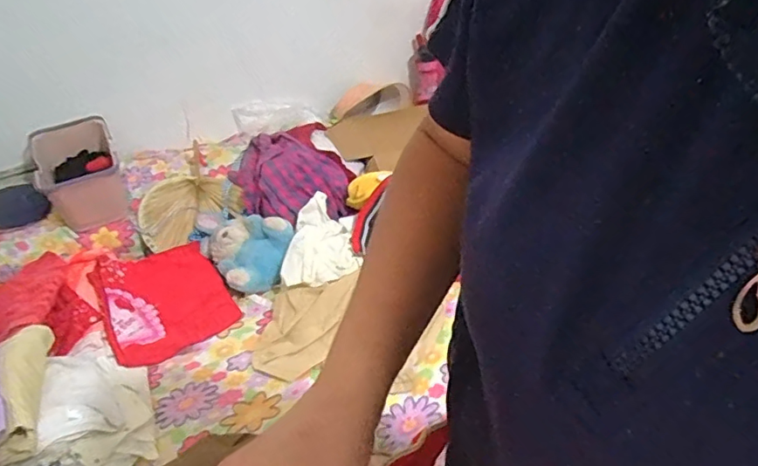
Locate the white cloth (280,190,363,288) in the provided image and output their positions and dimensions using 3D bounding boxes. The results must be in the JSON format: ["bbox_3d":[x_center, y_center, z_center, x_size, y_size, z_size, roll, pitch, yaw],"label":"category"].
[{"bbox_3d":[-0.126,0.023,1.282,0.183,0.097,0.229,6,39,17],"label":"white cloth"}]

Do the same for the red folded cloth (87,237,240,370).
[{"bbox_3d":[-0.510,0.148,1.277,0.268,0.031,0.315,-19,50,-30],"label":"red folded cloth"}]

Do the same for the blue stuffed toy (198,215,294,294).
[{"bbox_3d":[-0.353,0.018,1.374,0.189,0.100,0.303,-33,44,-30],"label":"blue stuffed toy"}]

